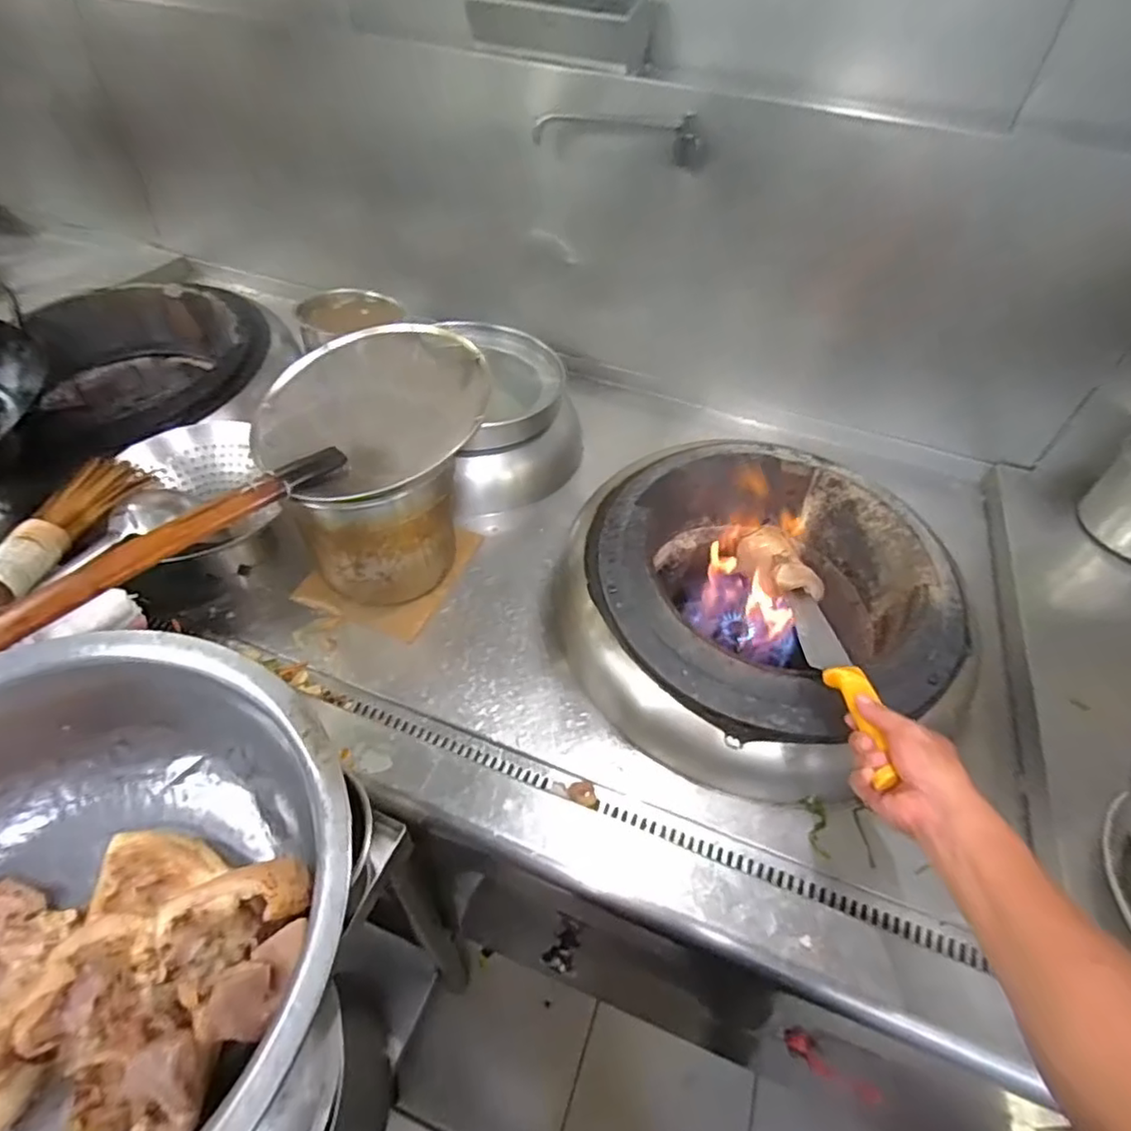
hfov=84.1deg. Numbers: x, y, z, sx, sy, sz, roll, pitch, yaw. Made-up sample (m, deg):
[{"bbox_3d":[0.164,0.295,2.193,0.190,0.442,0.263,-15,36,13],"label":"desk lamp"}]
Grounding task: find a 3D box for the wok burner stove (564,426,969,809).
[{"bbox_3d":[0.240,0.048,0.852,0.463,0.211,0.463,-14,49,-19],"label":"wok burner stove"}]

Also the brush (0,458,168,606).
[{"bbox_3d":[-0.609,-0.055,0.752,0.064,0.044,0.265,9,46,2],"label":"brush"}]

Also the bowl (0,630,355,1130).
[{"bbox_3d":[-0.324,0.244,0.401,0.354,0.135,0.359,3,46,-3],"label":"bowl"}]

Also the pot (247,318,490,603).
[{"bbox_3d":[-0.238,-0.127,0.819,0.266,0.283,0.207,-9,48,-14],"label":"pot"}]

